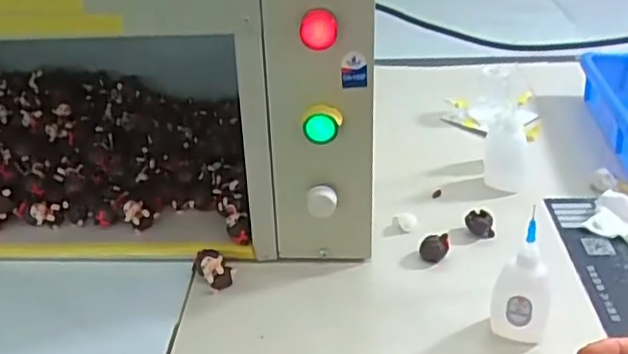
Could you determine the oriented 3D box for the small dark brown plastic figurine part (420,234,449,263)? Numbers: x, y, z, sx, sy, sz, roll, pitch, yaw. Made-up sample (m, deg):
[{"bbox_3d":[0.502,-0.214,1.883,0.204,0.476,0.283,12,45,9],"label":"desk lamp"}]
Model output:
[{"bbox_3d":[0.110,0.065,0.597,0.024,0.020,0.022,5,32,14],"label":"small dark brown plastic figurine part"}]

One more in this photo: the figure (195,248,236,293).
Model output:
[{"bbox_3d":[-0.089,0.083,0.579,0.025,0.022,0.042,-23,36,-30],"label":"figure"}]

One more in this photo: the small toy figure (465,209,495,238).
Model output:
[{"bbox_3d":[0.159,0.045,0.623,0.027,0.018,0.019,5,32,14],"label":"small toy figure"}]

